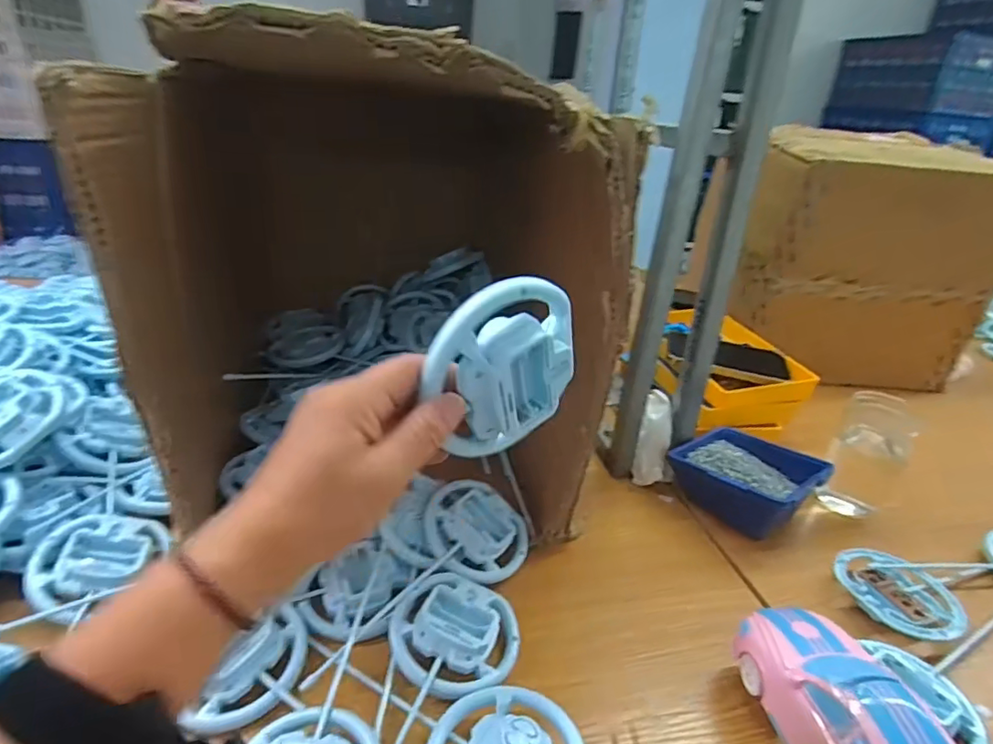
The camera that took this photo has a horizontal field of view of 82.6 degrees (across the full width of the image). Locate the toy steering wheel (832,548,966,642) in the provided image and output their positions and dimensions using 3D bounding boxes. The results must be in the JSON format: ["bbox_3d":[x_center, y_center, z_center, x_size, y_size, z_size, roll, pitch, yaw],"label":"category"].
[{"bbox_3d":[0.372,0.204,0.524,0.101,0.016,0.084,21,31,29],"label":"toy steering wheel"}]

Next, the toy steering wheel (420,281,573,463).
[{"bbox_3d":[0.005,0.000,0.299,0.085,0.095,0.023,-15,33,-34],"label":"toy steering wheel"}]

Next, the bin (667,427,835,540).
[{"bbox_3d":[0.285,0.116,0.642,0.121,0.066,0.149,-13,32,-32],"label":"bin"}]

